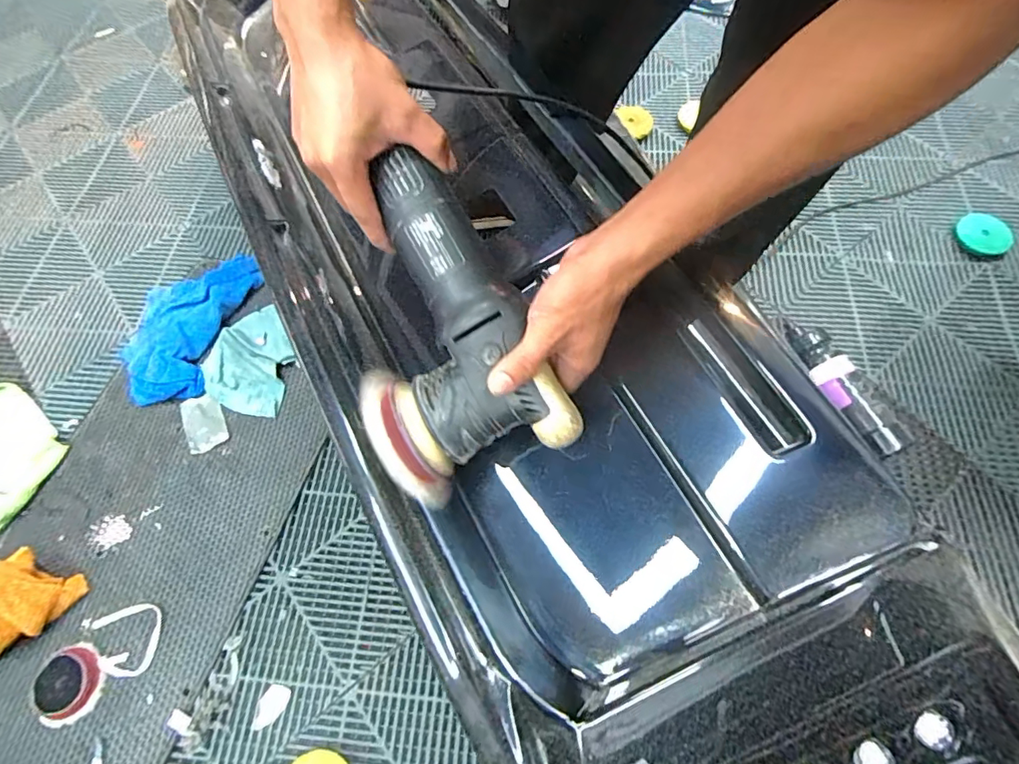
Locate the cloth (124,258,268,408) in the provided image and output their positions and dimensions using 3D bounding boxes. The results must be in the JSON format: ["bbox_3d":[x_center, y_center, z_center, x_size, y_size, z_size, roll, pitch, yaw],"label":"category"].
[{"bbox_3d":[-0.633,-0.118,1.013,0.204,0.048,0.342,13,65,7],"label":"cloth"}]

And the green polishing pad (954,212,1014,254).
[{"bbox_3d":[0.976,-0.306,1.080,0.104,0.018,0.103,-30,67,-13],"label":"green polishing pad"}]

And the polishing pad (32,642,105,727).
[{"bbox_3d":[-0.631,0.431,0.751,0.084,0.026,0.100,0,64,1],"label":"polishing pad"}]

